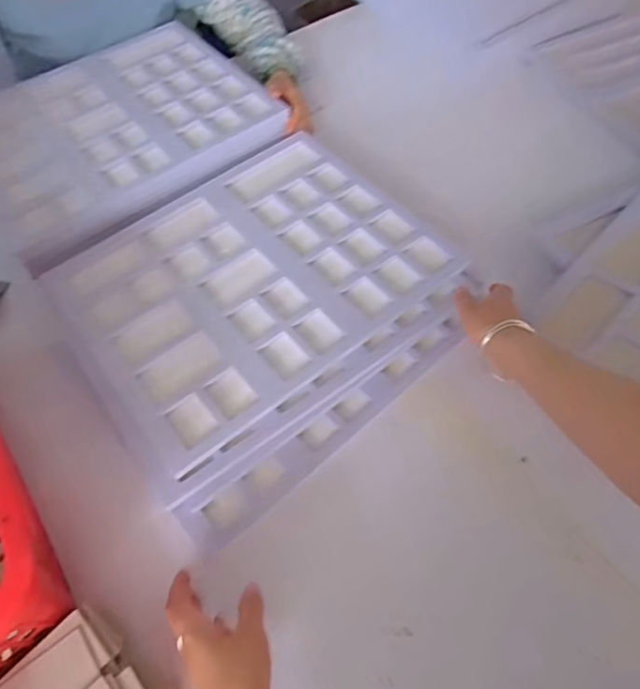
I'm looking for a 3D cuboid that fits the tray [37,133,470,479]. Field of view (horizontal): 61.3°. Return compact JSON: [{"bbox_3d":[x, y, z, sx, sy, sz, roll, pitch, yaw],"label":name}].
[{"bbox_3d":[-0.083,-0.087,0.676,0.419,0.035,0.329,-35,60,-19],"label":"tray"}]

